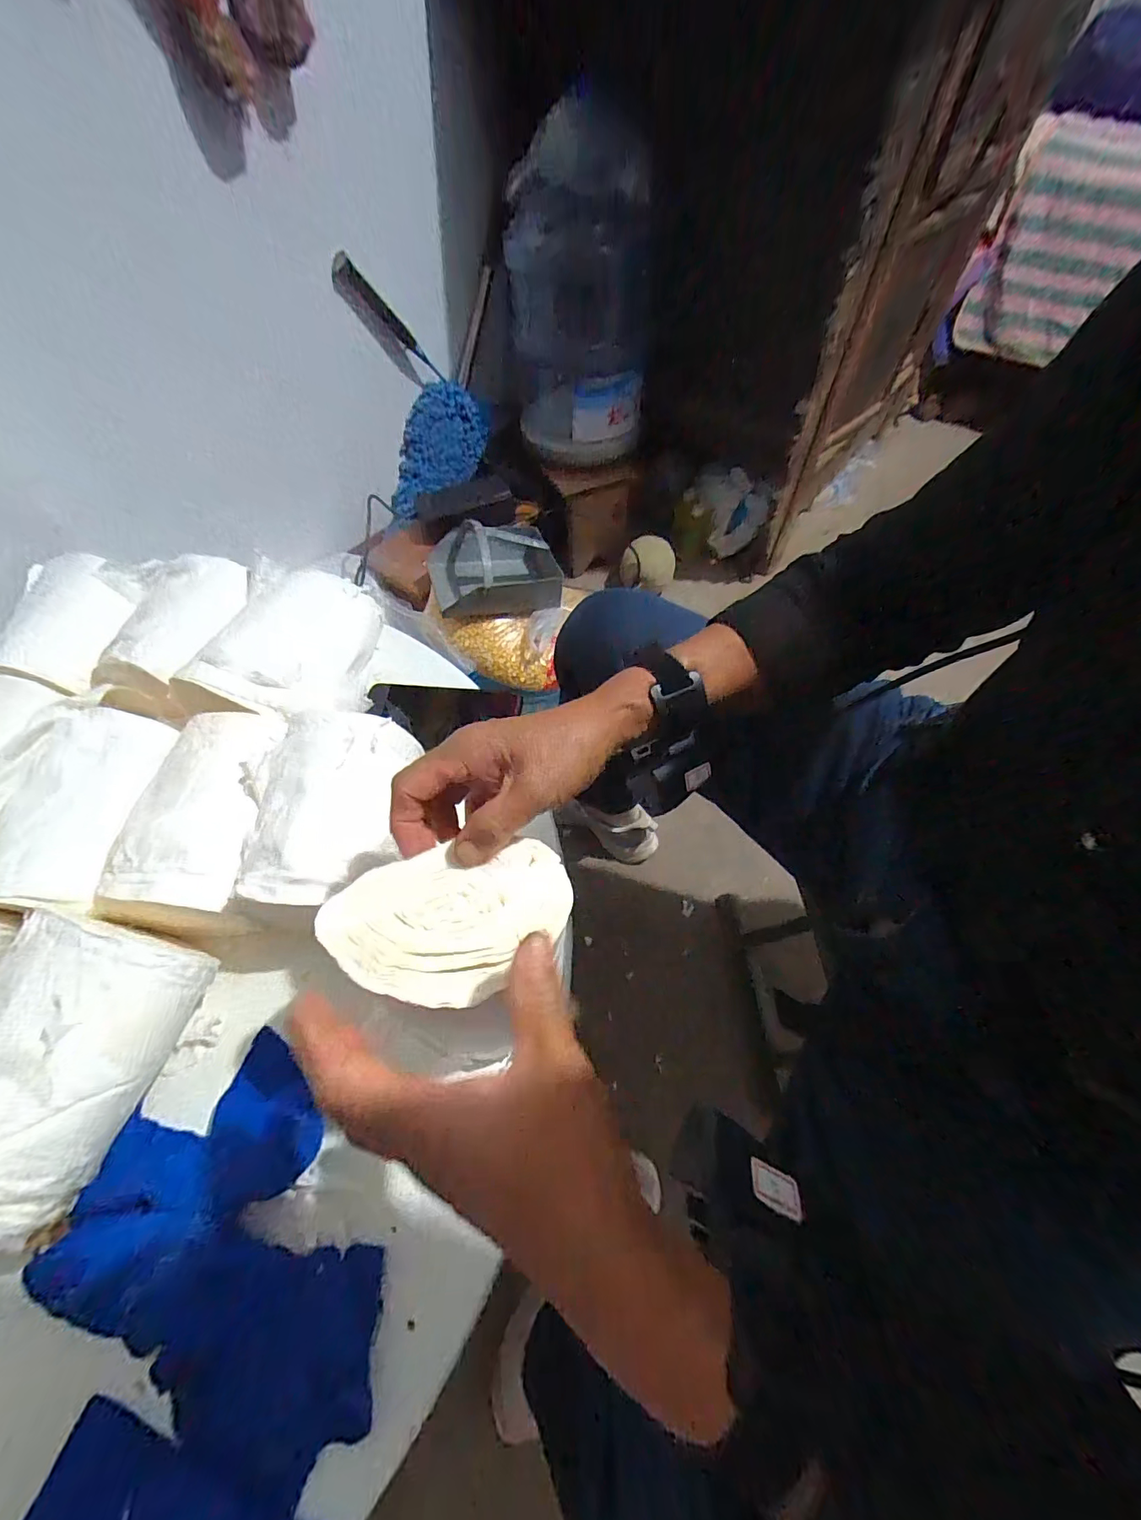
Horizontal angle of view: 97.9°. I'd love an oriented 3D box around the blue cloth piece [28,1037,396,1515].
[{"bbox_3d":[-0.203,0.299,0.297,0.148,0.025,0.209,-38,65,-20],"label":"blue cloth piece"}]

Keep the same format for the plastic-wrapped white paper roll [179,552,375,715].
[{"bbox_3d":[-0.270,-0.118,0.496,0.130,0.069,0.177,2,58,2],"label":"plastic-wrapped white paper roll"}]

